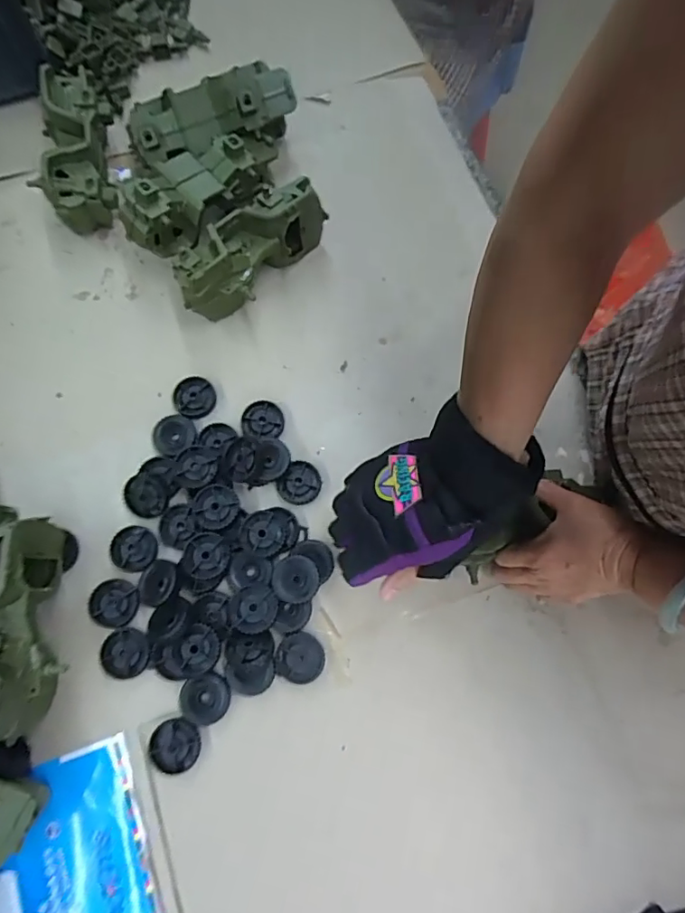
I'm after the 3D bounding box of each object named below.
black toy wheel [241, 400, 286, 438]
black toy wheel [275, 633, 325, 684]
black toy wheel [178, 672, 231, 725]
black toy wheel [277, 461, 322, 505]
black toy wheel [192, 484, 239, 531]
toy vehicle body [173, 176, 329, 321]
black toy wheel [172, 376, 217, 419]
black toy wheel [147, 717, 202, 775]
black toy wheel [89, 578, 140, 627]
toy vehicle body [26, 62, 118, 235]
[{"bbox_3d":[-0.082,-0.038,0.559,0.043,0.011,0.042,0,74,0],"label":"black toy wheel"},{"bbox_3d":[-0.038,0.183,0.495,0.043,0.005,0.042,0,74,0],"label":"black toy wheel"},{"bbox_3d":[-0.123,0.215,0.483,0.045,0.007,0.041,0,74,0],"label":"black toy wheel"},{"bbox_3d":[-0.041,0.027,0.541,0.039,0.007,0.043,34,77,10],"label":"black toy wheel"},{"bbox_3d":[-0.121,0.049,0.524,0.040,0.019,0.042,0,74,0],"label":"black toy wheel"},{"bbox_3d":[-0.095,-0.221,0.581,0.184,0.074,0.074,-44,78,-11],"label":"toy vehicle body"},{"bbox_3d":[-0.155,-0.062,0.567,0.043,0.007,0.046,0,74,0],"label":"black toy wheel"},{"bbox_3d":[-0.146,0.251,0.473,0.041,0.010,0.042,0,74,0],"label":"black toy wheel"},{"bbox_3d":[-0.212,0.135,0.503,0.045,0.005,0.042,0,74,0],"label":"black toy wheel"},{"bbox_3d":[-0.297,-0.350,0.613,0.074,0.076,0.200,-9,74,-2],"label":"toy vehicle body"}]

